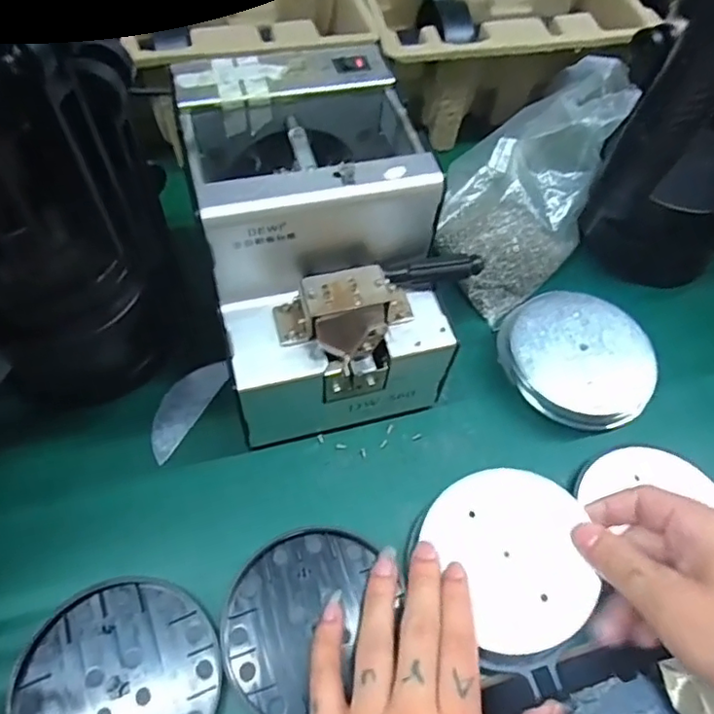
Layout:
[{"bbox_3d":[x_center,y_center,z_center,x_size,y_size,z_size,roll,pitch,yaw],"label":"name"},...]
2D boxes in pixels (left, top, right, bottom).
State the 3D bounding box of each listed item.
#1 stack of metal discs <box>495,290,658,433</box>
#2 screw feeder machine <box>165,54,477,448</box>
[{"bbox_3d":[0.147,0.003,0.399,0.092,0.034,0.094,-9,59,-9],"label":"stack of metal discs"},{"bbox_3d":[-0.018,-0.070,0.348,0.136,0.127,0.175,-12,60,-11],"label":"screw feeder machine"}]

